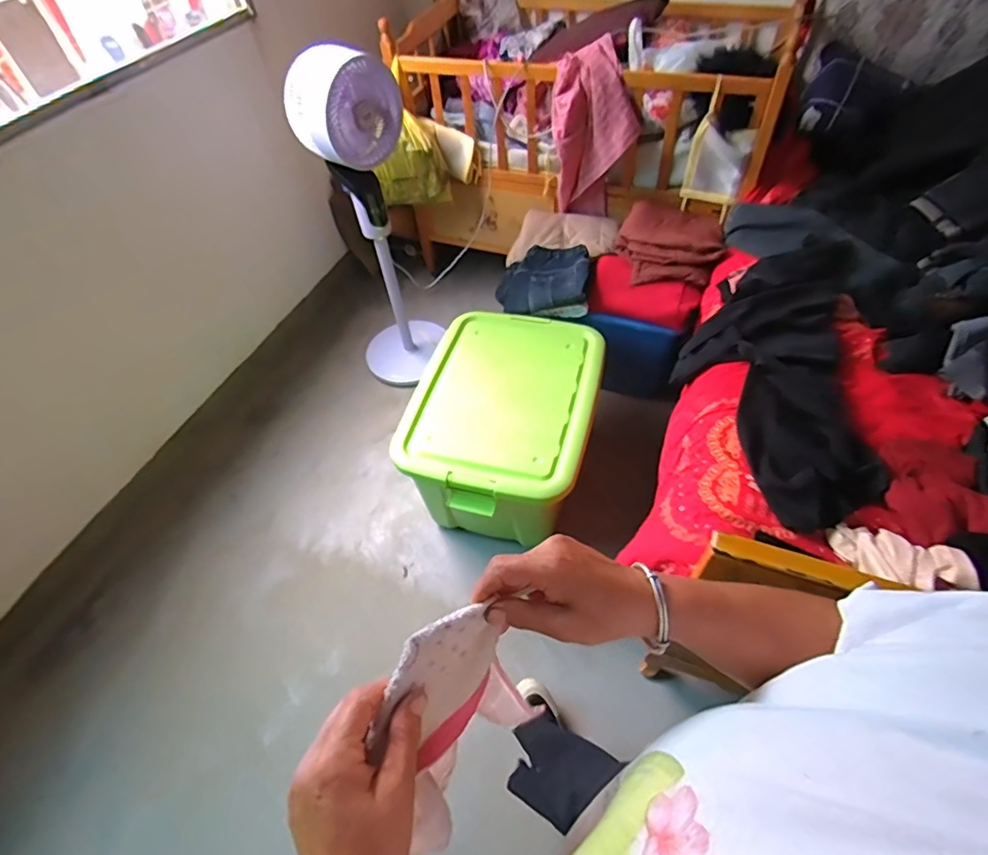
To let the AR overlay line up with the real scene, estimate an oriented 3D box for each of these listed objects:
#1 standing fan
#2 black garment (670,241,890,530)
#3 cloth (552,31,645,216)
[{"bbox_3d":[-0.355,-0.573,1.653,0.279,0.991,0.232,-16,52,-7],"label":"standing fan"},{"bbox_3d":[0.657,-0.152,1.264,0.386,0.135,0.892,11,53,14],"label":"black garment"},{"bbox_3d":[0.328,-0.929,1.739,0.261,0.459,0.181,6,52,10],"label":"cloth"}]

